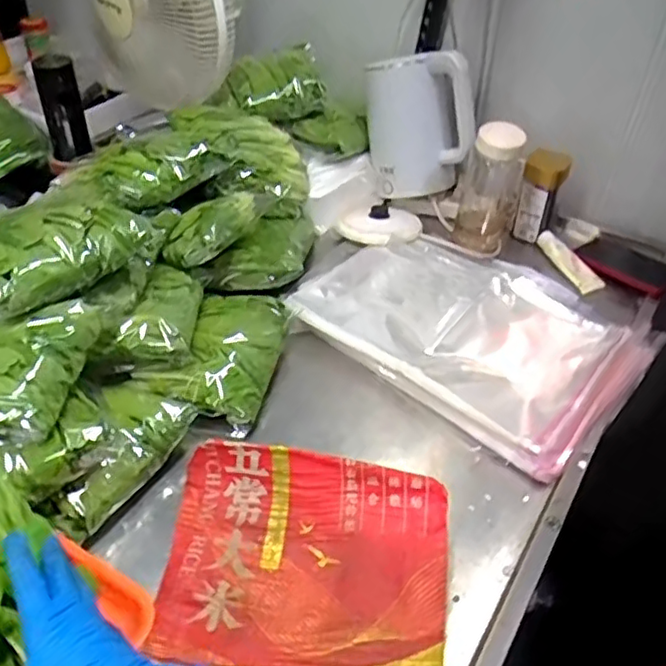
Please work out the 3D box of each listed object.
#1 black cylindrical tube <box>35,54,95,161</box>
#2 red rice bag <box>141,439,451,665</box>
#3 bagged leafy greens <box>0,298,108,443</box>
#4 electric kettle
[{"bbox_3d":[-0.492,-0.408,1.184,0.071,0.188,0.066,-13,43,-17],"label":"black cylindrical tube"},{"bbox_3d":[-0.029,0.222,0.615,0.274,0.064,0.215,7,41,5],"label":"red rice bag"},{"bbox_3d":[-0.352,0.025,0.670,0.180,0.059,0.184,5,41,4],"label":"bagged leafy greens"},{"bbox_3d":[0.153,-0.389,1.193,0.184,0.237,0.135,2,41,-1],"label":"electric kettle"}]

